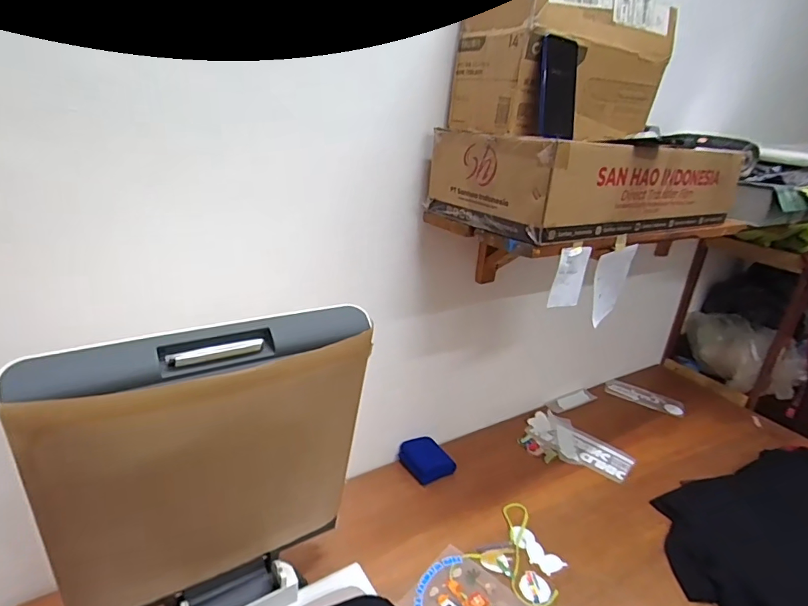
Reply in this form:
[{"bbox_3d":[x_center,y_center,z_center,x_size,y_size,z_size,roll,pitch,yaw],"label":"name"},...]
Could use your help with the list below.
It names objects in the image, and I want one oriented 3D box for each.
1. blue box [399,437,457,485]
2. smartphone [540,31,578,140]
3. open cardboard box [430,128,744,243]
[{"bbox_3d":[0.058,0.388,1.193,0.119,0.037,0.136,-12,30,-35],"label":"blue box"},{"bbox_3d":[0.248,-0.339,0.753,0.067,0.149,0.011,-8,16,-16],"label":"smartphone"},{"bbox_3d":[0.373,-0.248,0.937,0.570,0.146,0.277,-10,28,-31],"label":"open cardboard box"}]

